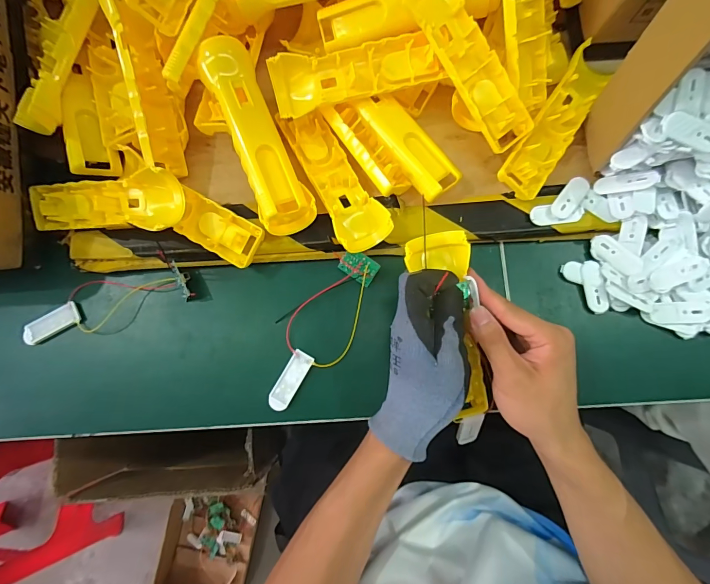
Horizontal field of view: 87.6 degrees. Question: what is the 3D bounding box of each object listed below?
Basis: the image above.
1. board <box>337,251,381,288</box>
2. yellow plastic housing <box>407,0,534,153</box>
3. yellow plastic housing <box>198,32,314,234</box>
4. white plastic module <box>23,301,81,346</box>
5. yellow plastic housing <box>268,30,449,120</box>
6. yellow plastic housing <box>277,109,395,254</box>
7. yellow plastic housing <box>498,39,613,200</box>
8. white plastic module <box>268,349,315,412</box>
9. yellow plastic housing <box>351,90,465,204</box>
[{"bbox_3d":[0.004,-0.025,0.356,0.036,0.007,0.024,35,83,7],"label":"board"},{"bbox_3d":[0.102,-0.203,0.328,0.045,0.020,0.161,-36,101,-5],"label":"yellow plastic housing"},{"bbox_3d":[-0.088,-0.142,0.336,0.047,0.030,0.177,-22,94,-2],"label":"yellow plastic housing"},{"bbox_3d":[-0.297,0.032,0.362,0.056,0.010,0.022,-28,81,-3],"label":"white plastic module"},{"bbox_3d":[0.002,-0.198,0.338,0.150,0.032,0.043,-13,80,-1],"label":"yellow plastic housing"},{"bbox_3d":[-0.020,-0.112,0.351,0.049,0.023,0.153,-27,81,-3],"label":"yellow plastic housing"},{"bbox_3d":[0.194,-0.162,0.354,0.041,0.022,0.157,33,83,7],"label":"yellow plastic housing"},{"bbox_3d":[-0.061,0.084,0.350,0.020,0.004,0.058,29,82,6],"label":"white plastic module"},{"bbox_3d":[0.052,-0.139,0.355,0.041,0.031,0.113,-34,81,-4],"label":"yellow plastic housing"}]

